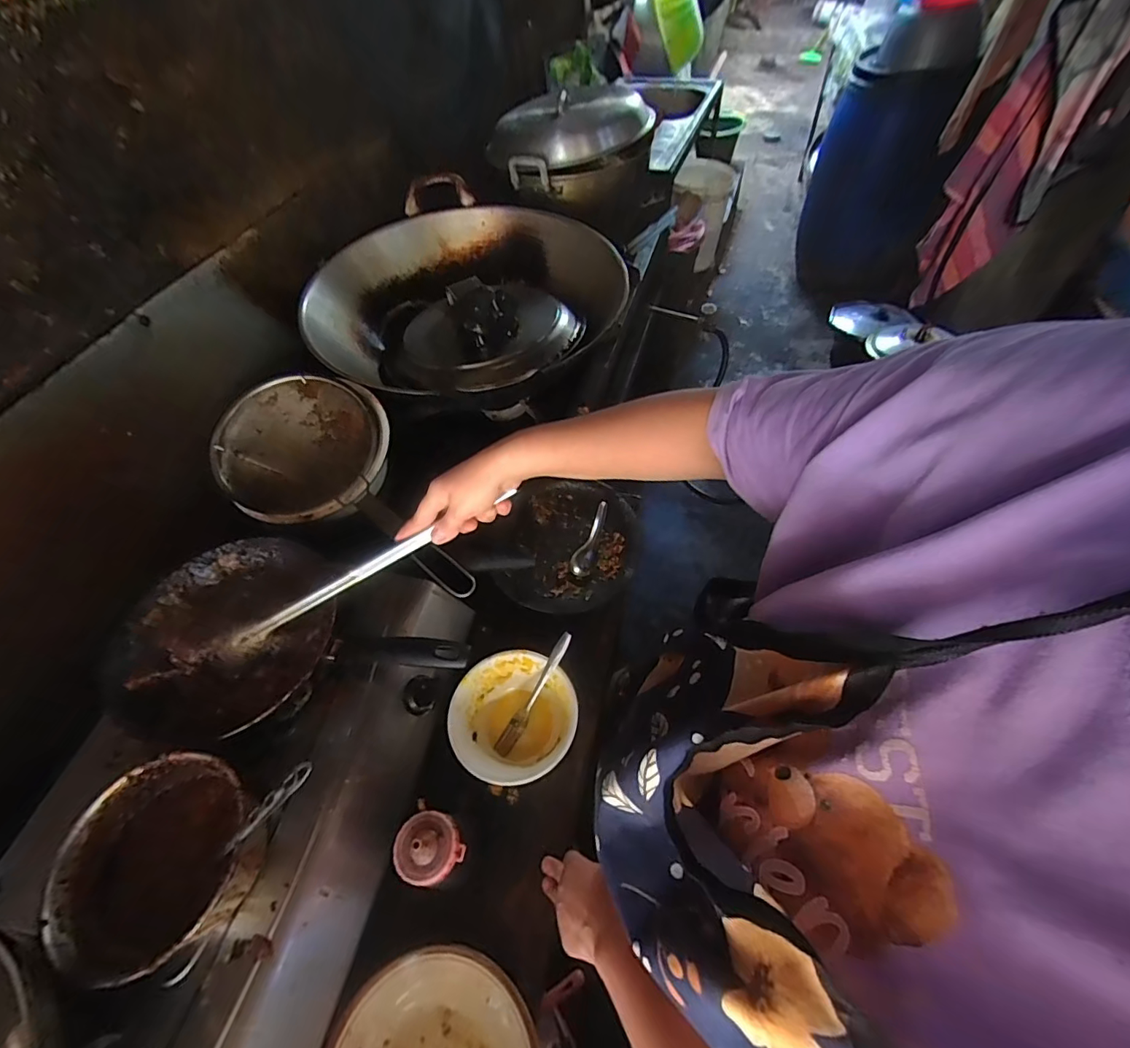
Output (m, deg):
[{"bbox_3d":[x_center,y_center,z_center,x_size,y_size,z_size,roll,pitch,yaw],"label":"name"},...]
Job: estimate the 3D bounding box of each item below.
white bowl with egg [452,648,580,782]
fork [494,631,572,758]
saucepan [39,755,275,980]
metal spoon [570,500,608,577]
[{"bbox_3d":[-0.063,0.252,0.644,0.152,0.066,0.154,-7,54,0],"label":"white bowl with egg"},{"bbox_3d":[-0.038,0.221,0.653,0.021,0.027,0.177,30,92,24],"label":"fork"},{"bbox_3d":[-0.367,0.317,0.473,0.160,0.092,0.157,-2,54,3],"label":"saucepan"},{"bbox_3d":[0.036,0.021,0.770,0.034,0.033,0.119,10,56,12],"label":"metal spoon"}]

